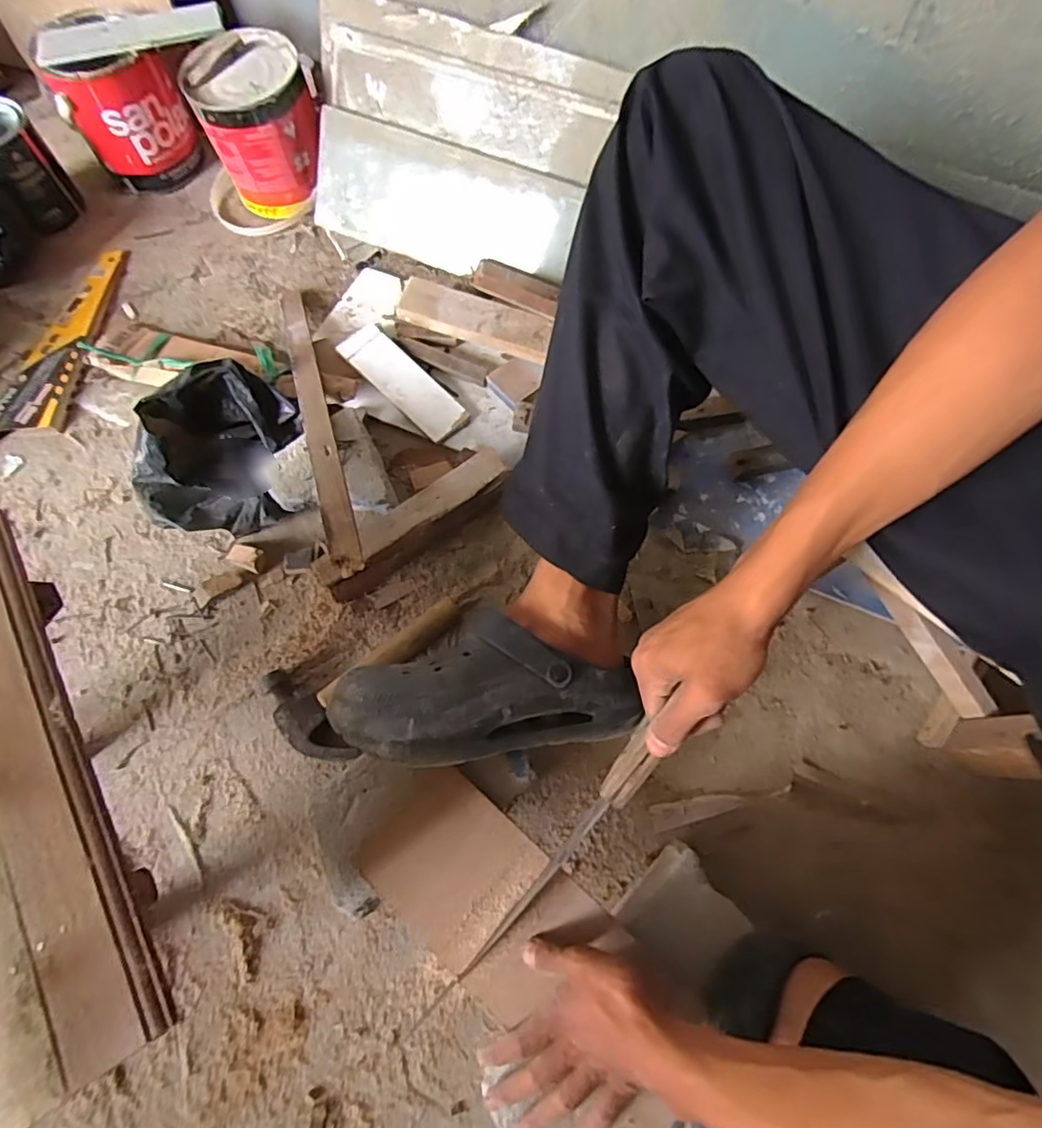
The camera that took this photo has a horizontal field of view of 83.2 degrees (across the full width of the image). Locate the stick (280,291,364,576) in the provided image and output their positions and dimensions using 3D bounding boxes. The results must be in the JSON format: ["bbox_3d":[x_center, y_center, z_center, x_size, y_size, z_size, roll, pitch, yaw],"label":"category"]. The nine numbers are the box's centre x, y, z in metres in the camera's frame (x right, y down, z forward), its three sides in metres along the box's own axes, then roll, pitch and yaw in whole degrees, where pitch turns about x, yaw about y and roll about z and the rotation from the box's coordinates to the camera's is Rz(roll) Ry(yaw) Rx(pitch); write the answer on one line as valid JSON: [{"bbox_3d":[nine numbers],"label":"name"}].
[{"bbox_3d":[-0.237,-0.182,0.668,0.030,0.018,0.485,-18,57,-7],"label":"stick"}]

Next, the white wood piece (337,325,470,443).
[{"bbox_3d":[-0.146,-0.229,0.737,0.180,0.010,0.060,43,81,5],"label":"white wood piece"}]

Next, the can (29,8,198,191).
[{"bbox_3d":[-0.547,-0.658,0.842,0.177,0.168,0.140,-21,71,-8],"label":"can"}]

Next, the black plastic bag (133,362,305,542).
[{"bbox_3d":[-0.347,-0.131,0.666,0.159,0.103,0.183,5,69,2],"label":"black plastic bag"}]

